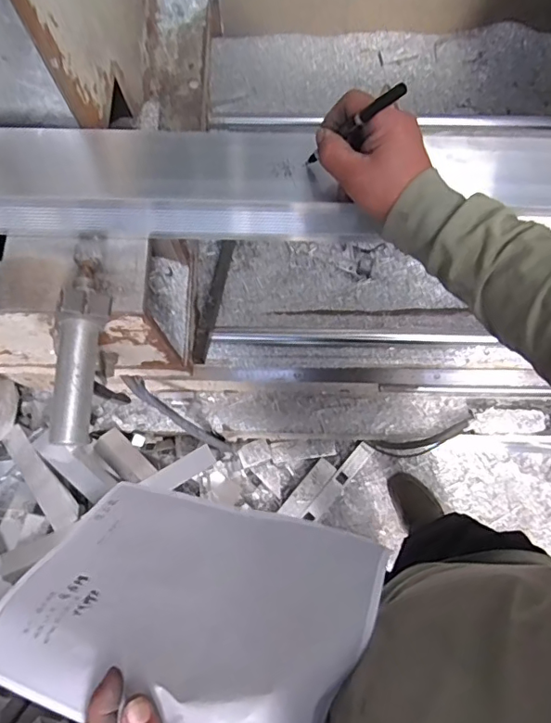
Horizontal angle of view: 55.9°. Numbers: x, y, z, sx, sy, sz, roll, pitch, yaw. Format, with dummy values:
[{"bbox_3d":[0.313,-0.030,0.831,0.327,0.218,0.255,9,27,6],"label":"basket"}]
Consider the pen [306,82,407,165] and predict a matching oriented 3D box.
[{"bbox_3d":[0.063,-0.203,0.457,0.008,0.149,0.009,26,76,-23],"label":"pen"}]

